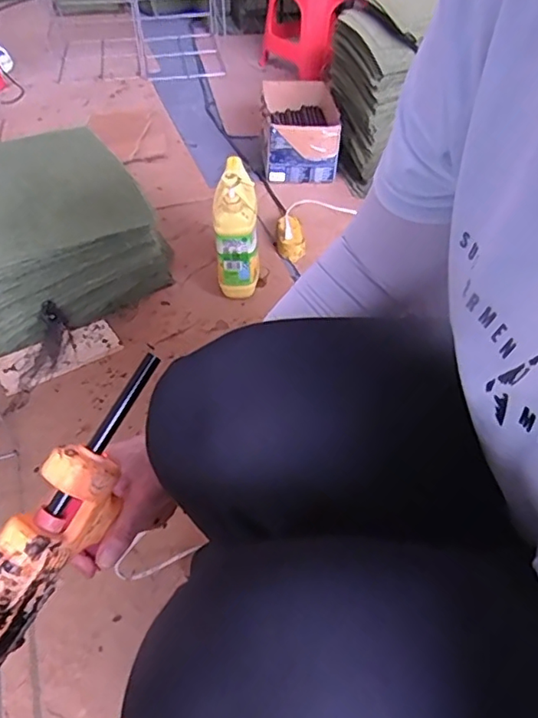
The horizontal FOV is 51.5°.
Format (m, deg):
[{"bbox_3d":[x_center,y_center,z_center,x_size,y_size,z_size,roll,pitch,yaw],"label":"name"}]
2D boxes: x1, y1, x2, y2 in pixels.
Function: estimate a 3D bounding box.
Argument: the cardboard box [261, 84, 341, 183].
[{"bbox_3d":[0.078,-0.579,1.424,0.190,0.143,0.312,-2,45,-2],"label":"cardboard box"}]

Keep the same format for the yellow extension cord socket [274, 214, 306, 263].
[{"bbox_3d":[0.044,-0.250,1.163,0.058,0.063,0.092,-5,48,-8],"label":"yellow extension cord socket"}]

